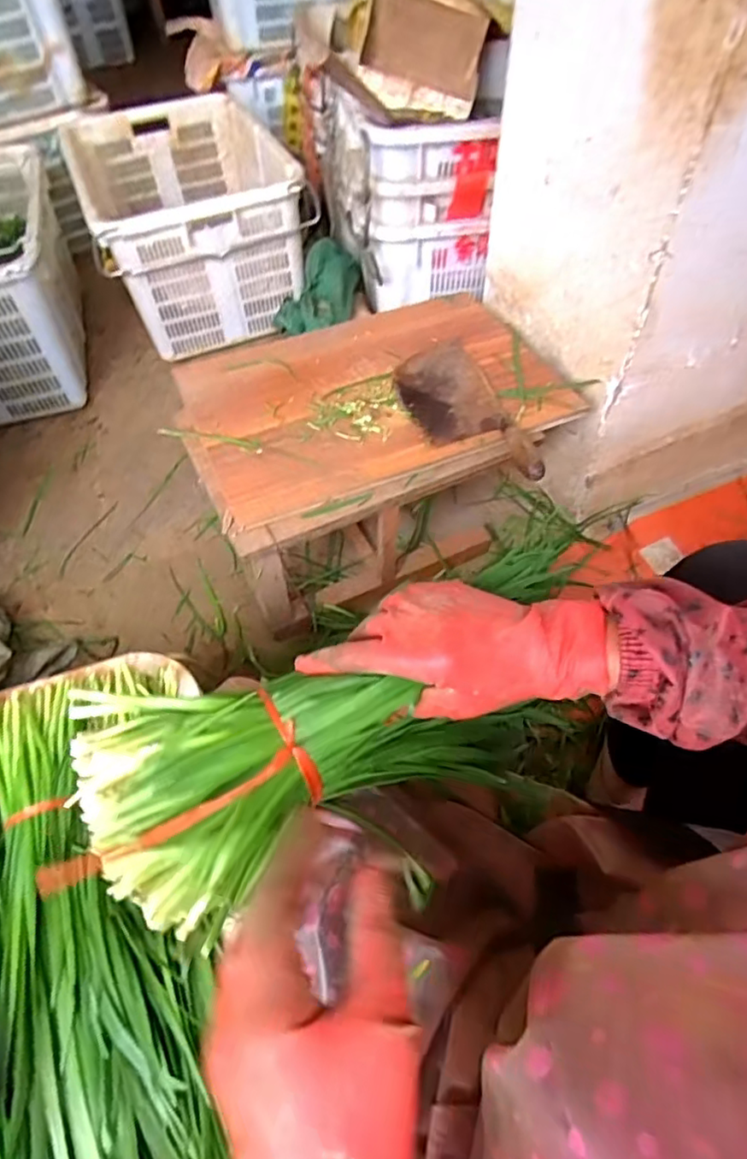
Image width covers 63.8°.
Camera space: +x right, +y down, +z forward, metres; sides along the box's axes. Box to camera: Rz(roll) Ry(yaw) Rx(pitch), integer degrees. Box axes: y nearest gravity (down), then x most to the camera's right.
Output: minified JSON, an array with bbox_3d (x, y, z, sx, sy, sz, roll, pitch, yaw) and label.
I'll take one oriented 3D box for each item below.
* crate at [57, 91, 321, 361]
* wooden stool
[{"bbox_3d":[-0.456,-0.907,1.510,0.451,0.323,0.636,-19,56,-11],"label":"crate"},{"bbox_3d":[0.013,-0.194,1.028,0.581,0.288,0.434,-21,56,-13],"label":"wooden stool"}]

